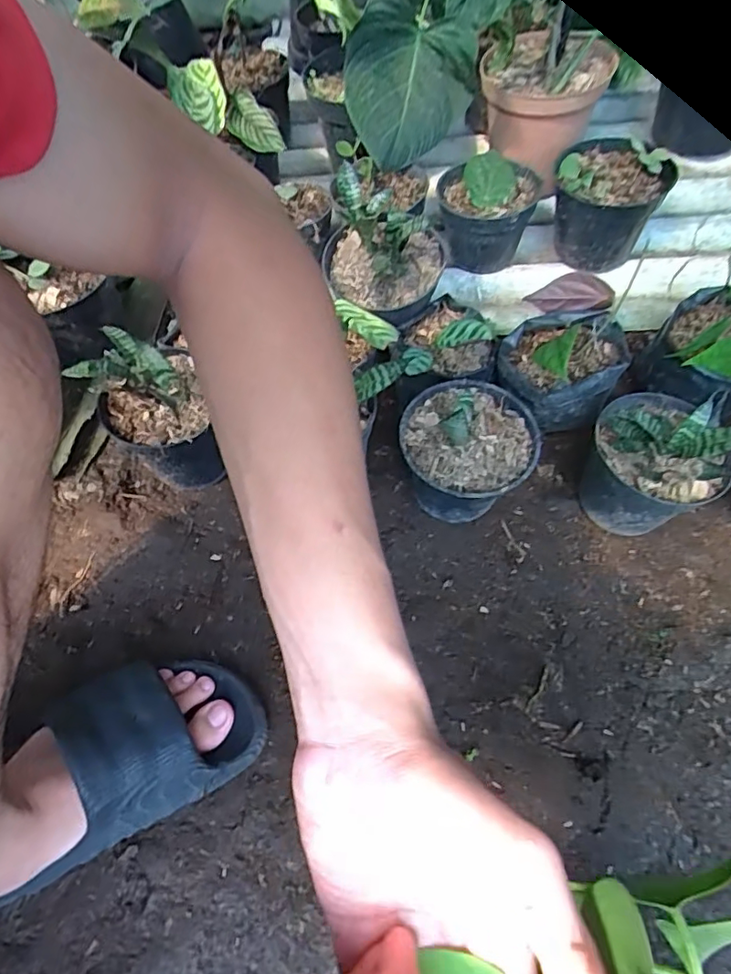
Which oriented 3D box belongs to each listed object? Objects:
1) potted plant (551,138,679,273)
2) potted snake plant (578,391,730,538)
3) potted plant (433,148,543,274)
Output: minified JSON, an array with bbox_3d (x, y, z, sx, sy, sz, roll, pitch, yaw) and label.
[{"bbox_3d":[0.289,-0.345,0.665,0.121,0.103,0.135,18,59,15],"label":"potted plant"},{"bbox_3d":[0.265,-0.022,0.512,0.114,0.150,0.110,-2,56,2],"label":"potted snake plant"},{"bbox_3d":[0.146,-0.335,0.685,0.117,0.090,0.122,8,57,9],"label":"potted plant"}]

